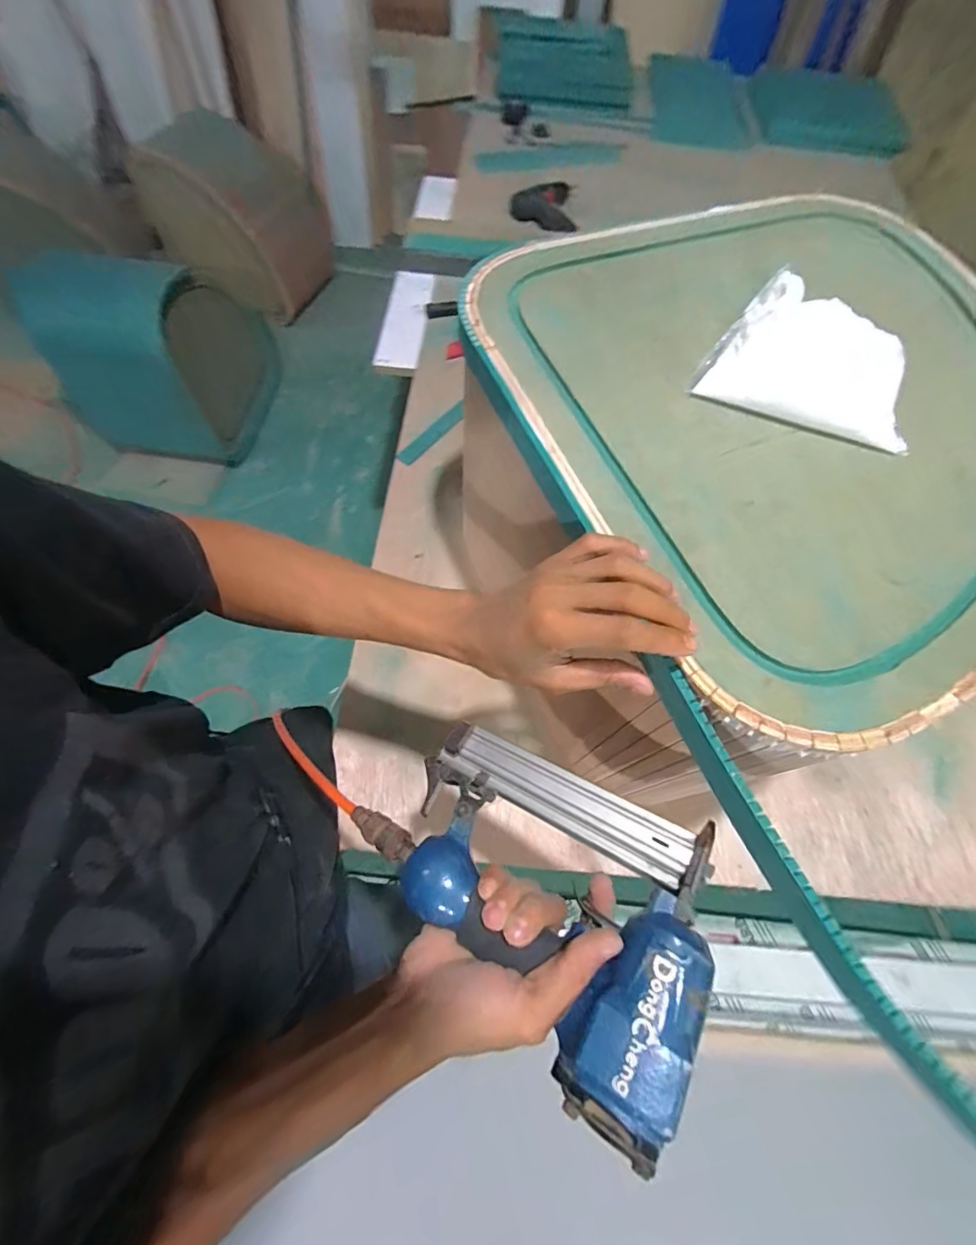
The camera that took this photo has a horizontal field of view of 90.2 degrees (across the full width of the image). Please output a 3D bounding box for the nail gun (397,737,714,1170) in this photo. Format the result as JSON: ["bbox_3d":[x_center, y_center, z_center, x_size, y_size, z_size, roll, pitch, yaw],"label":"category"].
[{"bbox_3d":[0.035,0.184,0.326,0.209,0.063,0.170,14,48,26],"label":"nail gun"}]

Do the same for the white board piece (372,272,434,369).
[{"bbox_3d":[-0.173,-0.639,1.021,0.091,0.027,0.287,6,64,-1],"label":"white board piece"}]

